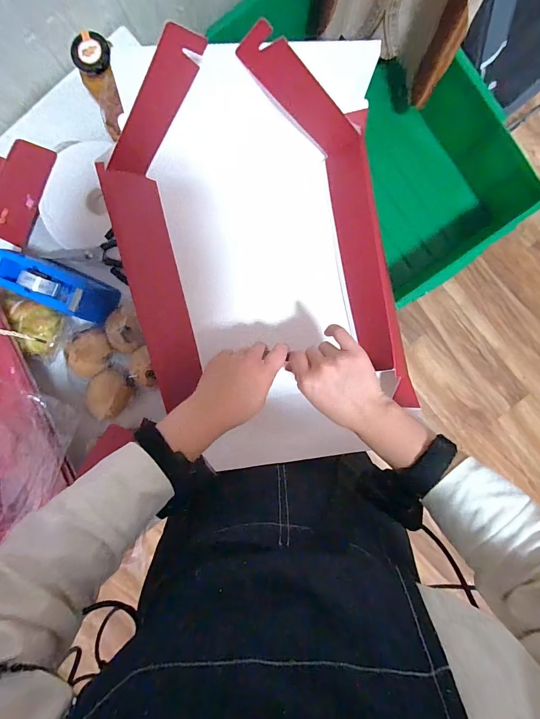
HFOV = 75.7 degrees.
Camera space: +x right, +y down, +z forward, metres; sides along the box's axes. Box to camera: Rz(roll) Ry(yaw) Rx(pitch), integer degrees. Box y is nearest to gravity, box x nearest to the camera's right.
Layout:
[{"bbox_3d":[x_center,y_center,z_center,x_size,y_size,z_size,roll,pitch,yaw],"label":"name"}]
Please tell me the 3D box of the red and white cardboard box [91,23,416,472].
[{"bbox_3d":[-0.010,-0.108,0.420,0.323,0.179,0.443,-12,93,2],"label":"red and white cardboard box"}]

